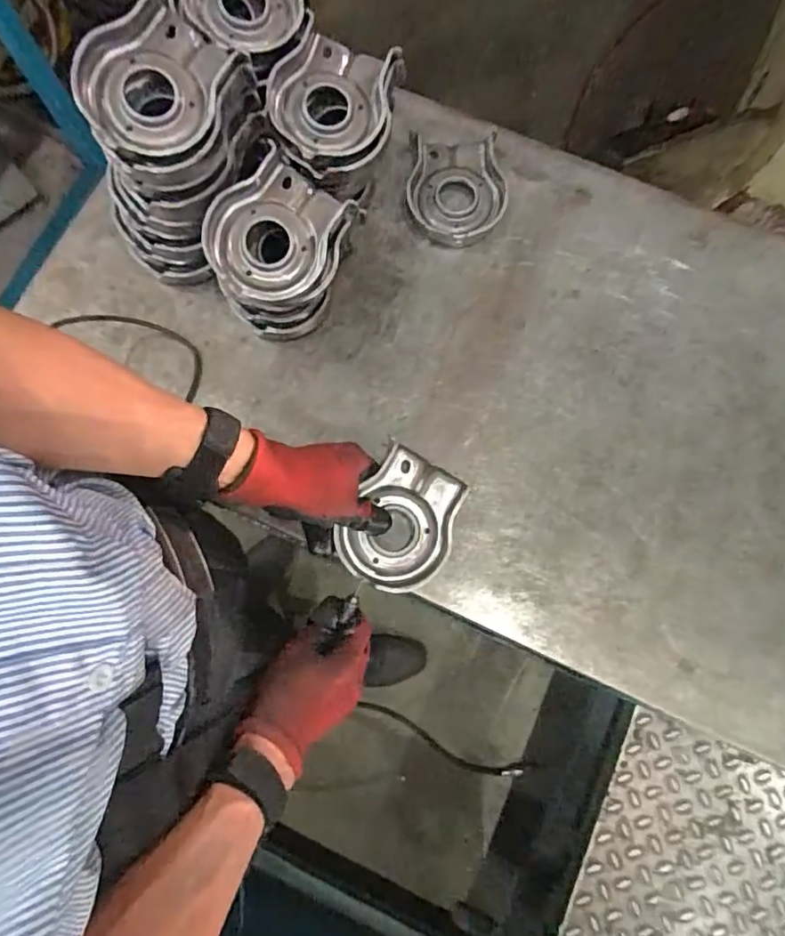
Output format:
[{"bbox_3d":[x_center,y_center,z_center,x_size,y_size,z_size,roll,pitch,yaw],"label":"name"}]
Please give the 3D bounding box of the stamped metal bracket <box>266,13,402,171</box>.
[{"bbox_3d":[-0.055,-0.340,0.503,0.108,0.030,0.129,11,76,3],"label":"stamped metal bracket"}]

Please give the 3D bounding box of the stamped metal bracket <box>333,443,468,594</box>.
[{"bbox_3d":[0.011,0.049,0.491,0.087,0.021,0.121,28,78,7],"label":"stamped metal bracket"}]

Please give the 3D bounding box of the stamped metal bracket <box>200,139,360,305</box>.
[{"bbox_3d":[-0.103,-0.206,0.492,0.106,0.045,0.123,31,82,-8],"label":"stamped metal bracket"}]

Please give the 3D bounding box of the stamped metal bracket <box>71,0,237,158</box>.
[{"bbox_3d":[-0.186,-0.314,0.438,0.093,0.034,0.127,22,77,-15],"label":"stamped metal bracket"}]

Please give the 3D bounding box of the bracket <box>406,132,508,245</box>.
[{"bbox_3d":[0.068,-0.303,0.584,0.101,0.036,0.123,5,76,1],"label":"bracket"}]

